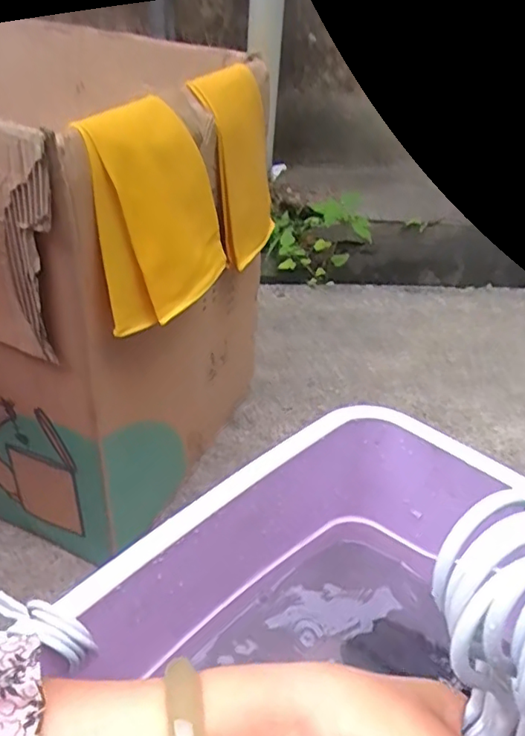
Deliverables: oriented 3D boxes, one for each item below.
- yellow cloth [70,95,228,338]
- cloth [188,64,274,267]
[{"bbox_3d":[-0.123,-0.184,0.682,0.039,0.231,0.197,3,33,27],"label":"yellow cloth"},{"bbox_3d":[-0.032,-0.296,0.870,0.031,0.267,0.138,13,41,27],"label":"cloth"}]

